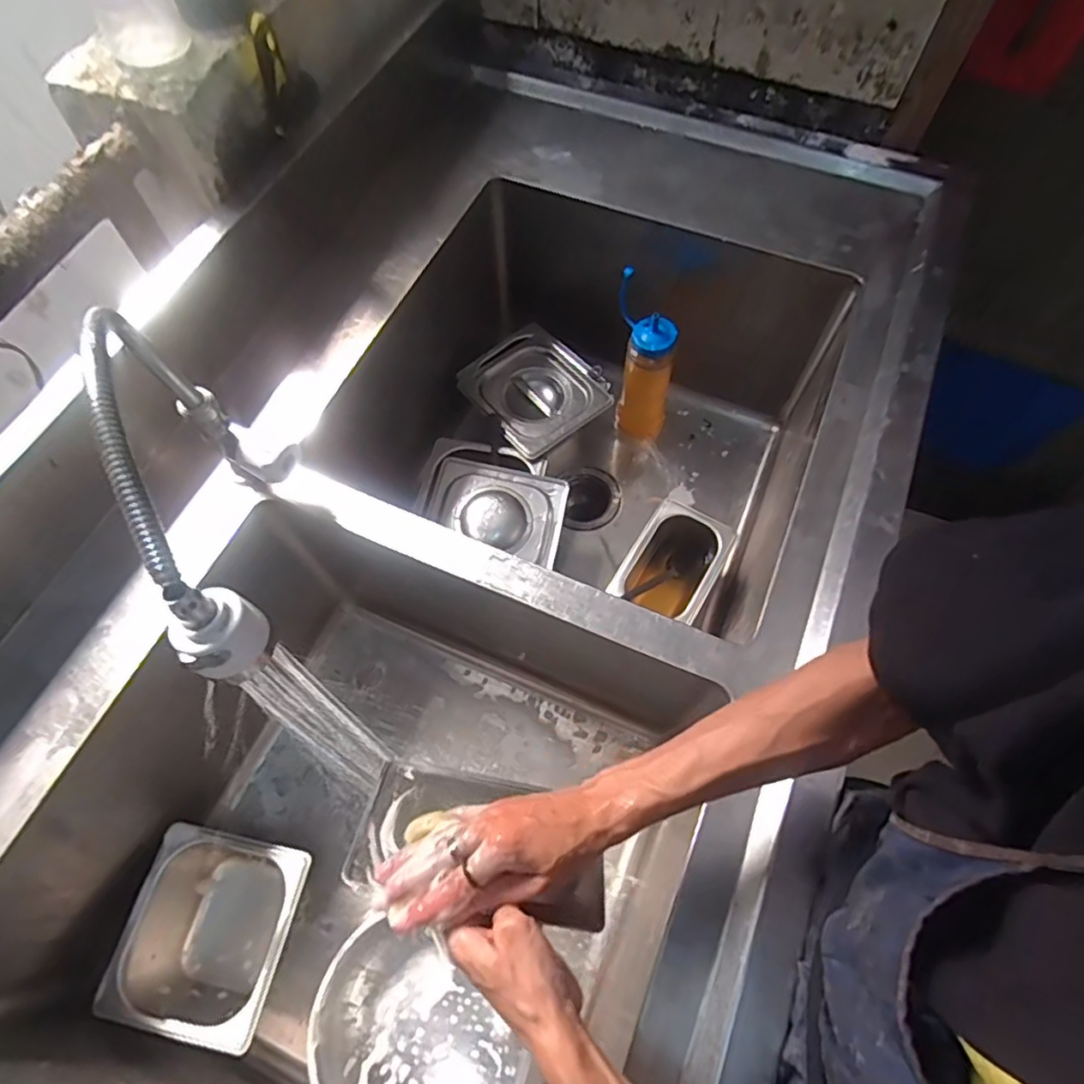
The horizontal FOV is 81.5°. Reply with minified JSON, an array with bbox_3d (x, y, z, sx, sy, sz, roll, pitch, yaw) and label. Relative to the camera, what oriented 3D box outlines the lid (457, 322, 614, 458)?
[{"bbox_3d":[-0.012,-0.231,0.927,0.172,0.016,0.192,-40,70,-16],"label":"lid"}]

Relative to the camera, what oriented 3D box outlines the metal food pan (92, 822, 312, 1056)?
[{"bbox_3d":[-0.347,0.416,0.686,0.166,0.104,0.175,11,66,5],"label":"metal food pan"}]

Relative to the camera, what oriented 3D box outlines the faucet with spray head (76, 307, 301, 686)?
[{"bbox_3d":[-0.230,-0.040,0.442,0.060,0.226,0.275,-21,67,-9],"label":"faucet with spray head"}]

